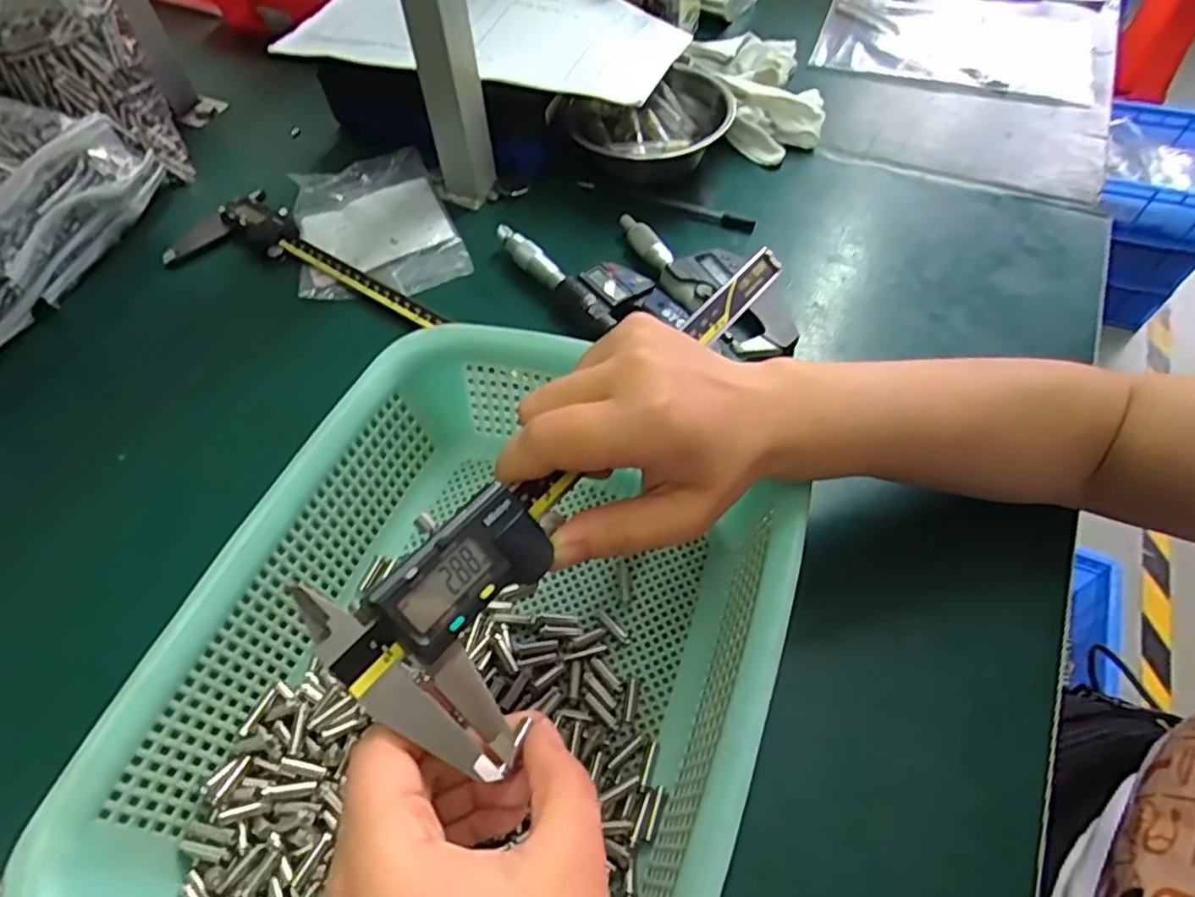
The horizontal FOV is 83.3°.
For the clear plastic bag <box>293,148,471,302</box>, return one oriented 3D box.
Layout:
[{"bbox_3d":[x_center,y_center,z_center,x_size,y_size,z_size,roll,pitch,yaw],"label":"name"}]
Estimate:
[{"bbox_3d":[-0.170,-0.167,0.504,0.112,0.013,0.153,-21,57,-12],"label":"clear plastic bag"}]

